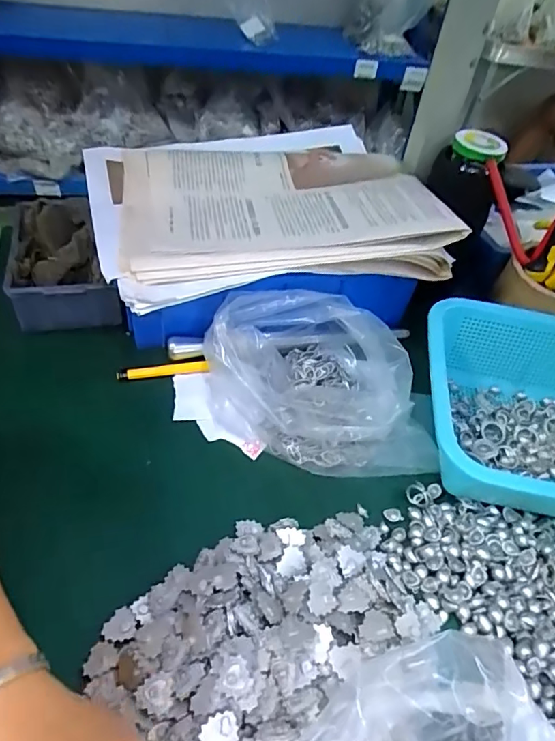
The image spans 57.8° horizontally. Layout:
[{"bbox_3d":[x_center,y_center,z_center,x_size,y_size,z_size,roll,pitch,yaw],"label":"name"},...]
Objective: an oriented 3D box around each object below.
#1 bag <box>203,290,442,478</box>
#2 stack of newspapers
[{"bbox_3d":[0.039,0.011,0.412,0.174,0.073,0.143,-8,49,-17],"label":"bag"},{"bbox_3d":[-0.017,-0.164,0.467,0.297,0.035,0.247,-9,49,-17],"label":"stack of newspapers"}]

